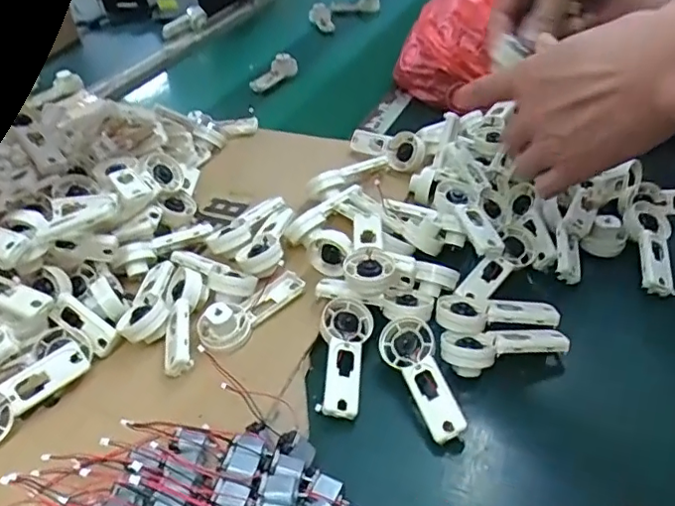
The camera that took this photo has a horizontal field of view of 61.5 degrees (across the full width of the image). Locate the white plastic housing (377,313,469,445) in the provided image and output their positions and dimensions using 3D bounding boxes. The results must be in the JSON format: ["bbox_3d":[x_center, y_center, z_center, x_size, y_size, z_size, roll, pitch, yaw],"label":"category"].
[{"bbox_3d":[0.062,0.087,0.400,0.036,0.016,0.091,-30,50,10],"label":"white plastic housing"}]

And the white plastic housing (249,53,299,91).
[{"bbox_3d":[-0.097,-0.260,0.820,0.042,0.026,0.075,29,61,32],"label":"white plastic housing"}]

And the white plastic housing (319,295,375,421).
[{"bbox_3d":[0.006,0.074,0.417,0.037,0.022,0.091,-1,40,5],"label":"white plastic housing"}]

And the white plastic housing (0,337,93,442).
[{"bbox_3d":[-0.221,0.095,0.397,0.098,0.038,0.024,-38,11,-27],"label":"white plastic housing"}]

